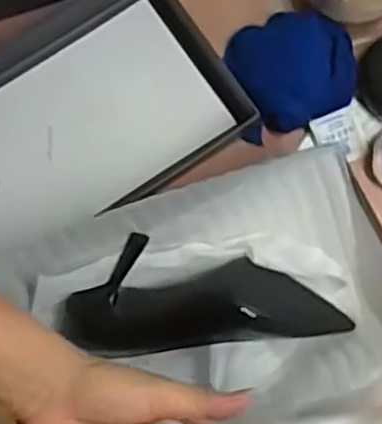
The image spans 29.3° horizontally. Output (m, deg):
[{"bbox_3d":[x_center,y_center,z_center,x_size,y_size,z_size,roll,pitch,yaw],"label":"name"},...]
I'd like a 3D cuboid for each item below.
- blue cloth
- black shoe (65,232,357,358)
[{"bbox_3d":[0.091,-0.136,0.671,0.107,0.061,0.113,-15,80,-3],"label":"blue cloth"},{"bbox_3d":[0.012,0.067,0.598,0.229,0.065,0.085,-6,80,-2],"label":"black shoe"}]

